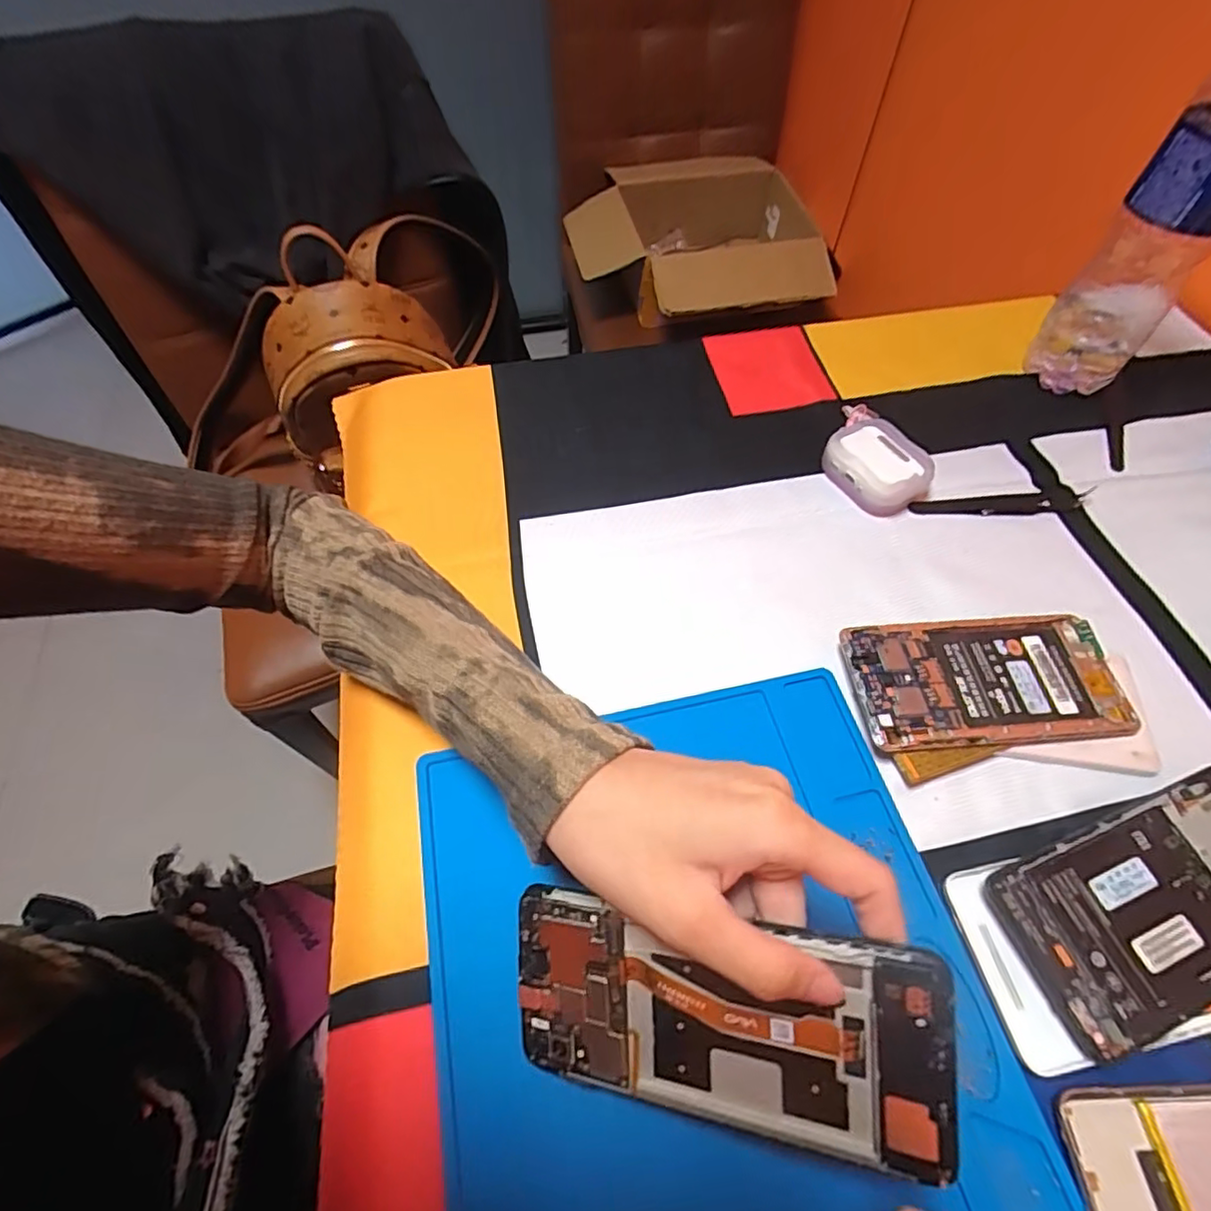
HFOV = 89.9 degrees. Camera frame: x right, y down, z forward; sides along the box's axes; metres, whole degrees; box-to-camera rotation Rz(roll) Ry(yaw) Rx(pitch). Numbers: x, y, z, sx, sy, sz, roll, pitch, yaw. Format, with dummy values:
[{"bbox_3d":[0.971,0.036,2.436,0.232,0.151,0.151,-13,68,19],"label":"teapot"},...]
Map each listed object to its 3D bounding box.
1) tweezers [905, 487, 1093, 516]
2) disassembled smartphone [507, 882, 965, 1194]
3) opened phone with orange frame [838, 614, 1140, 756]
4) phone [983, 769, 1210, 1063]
[{"bbox_3d":[0.264,-0.067,0.402,0.116,0.007,0.015,-3,58,-2],"label":"tweezers"},{"bbox_3d":[0.036,0.145,0.213,0.147,0.006,0.071,-1,92,22],"label":"disassembled smartphone"},{"bbox_3d":[0.202,0.040,0.324,0.140,0.008,0.069,-2,60,-5],"label":"opened phone with orange frame"},{"bbox_3d":[0.250,0.132,0.273,0.149,0.014,0.073,-19,60,-12],"label":"phone"}]

